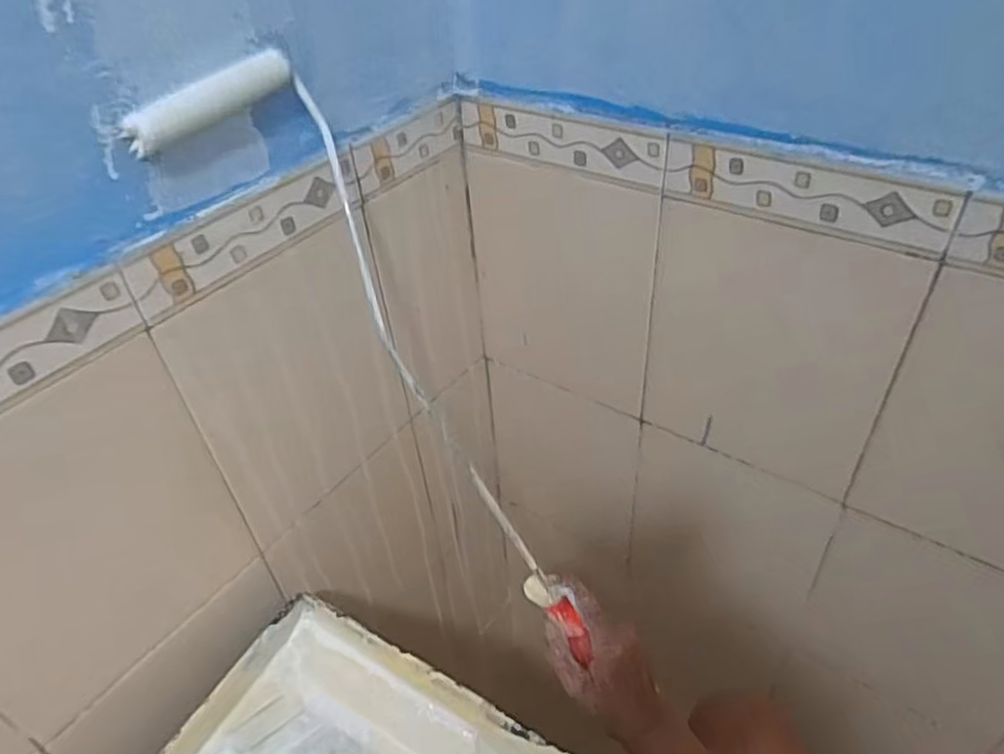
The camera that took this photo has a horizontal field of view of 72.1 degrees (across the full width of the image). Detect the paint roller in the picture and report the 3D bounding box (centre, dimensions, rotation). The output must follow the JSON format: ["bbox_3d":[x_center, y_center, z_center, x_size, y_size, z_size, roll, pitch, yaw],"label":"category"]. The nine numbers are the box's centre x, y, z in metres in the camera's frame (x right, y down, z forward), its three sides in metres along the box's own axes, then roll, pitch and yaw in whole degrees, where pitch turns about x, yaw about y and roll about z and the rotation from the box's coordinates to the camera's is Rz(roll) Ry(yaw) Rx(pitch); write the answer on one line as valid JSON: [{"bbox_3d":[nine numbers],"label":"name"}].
[{"bbox_3d":[-0.077,0.018,0.496,0.133,0.486,0.051,-37,18,-32],"label":"paint roller"}]

